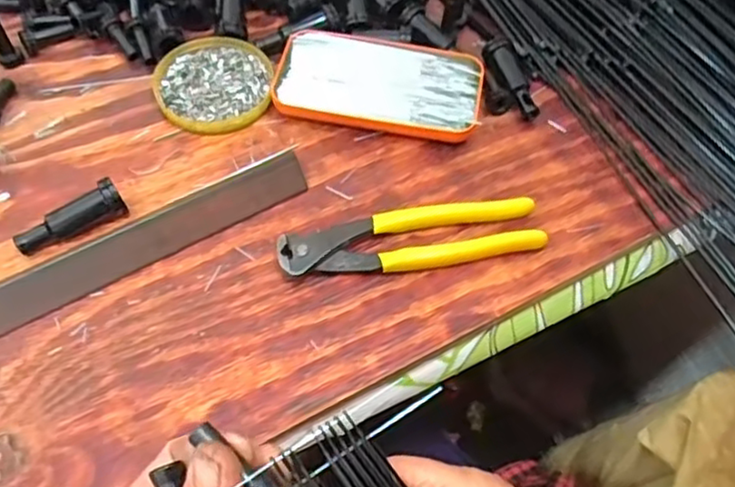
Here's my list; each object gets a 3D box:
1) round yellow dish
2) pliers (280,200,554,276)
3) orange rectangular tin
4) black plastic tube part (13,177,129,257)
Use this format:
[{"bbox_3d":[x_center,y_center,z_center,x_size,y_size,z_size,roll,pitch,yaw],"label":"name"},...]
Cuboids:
[{"bbox_3d":[-0.111,-0.117,0.476,0.082,0.011,0.086,1,58,-2],"label":"round yellow dish"},{"bbox_3d":[0.028,-0.002,0.410,0.163,0.015,0.037,-6,59,-7],"label":"pliers"},{"bbox_3d":[0.009,-0.113,0.470,0.142,0.015,0.076,12,58,4],"label":"orange rectangular tin"},{"bbox_3d":[-0.183,-0.017,0.404,0.066,0.023,0.022,-25,63,-17],"label":"black plastic tube part"}]

